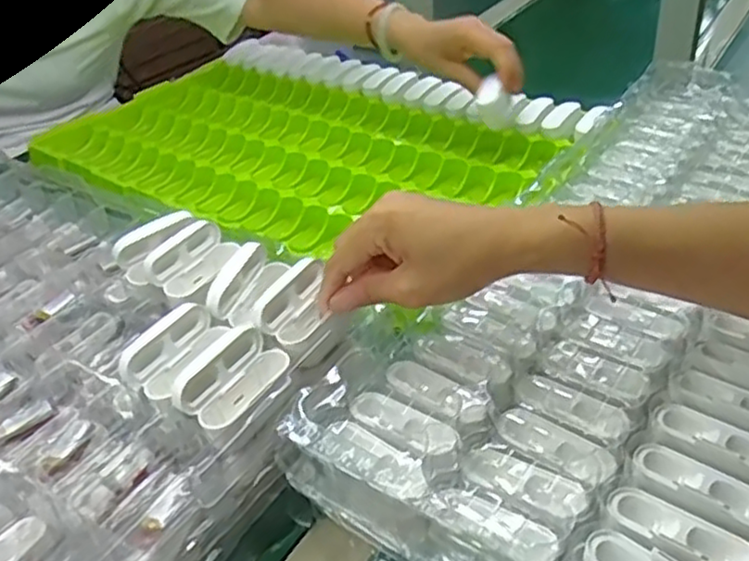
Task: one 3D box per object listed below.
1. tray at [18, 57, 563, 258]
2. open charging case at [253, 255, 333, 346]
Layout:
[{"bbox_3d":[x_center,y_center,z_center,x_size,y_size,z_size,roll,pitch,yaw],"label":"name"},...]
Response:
[{"bbox_3d":[-0.109,-0.139,0.792,0.534,0.047,0.335,20,44,31],"label":"tray"},{"bbox_3d":[-0.046,0.015,0.447,0.037,0.028,0.061,23,48,26],"label":"open charging case"}]

